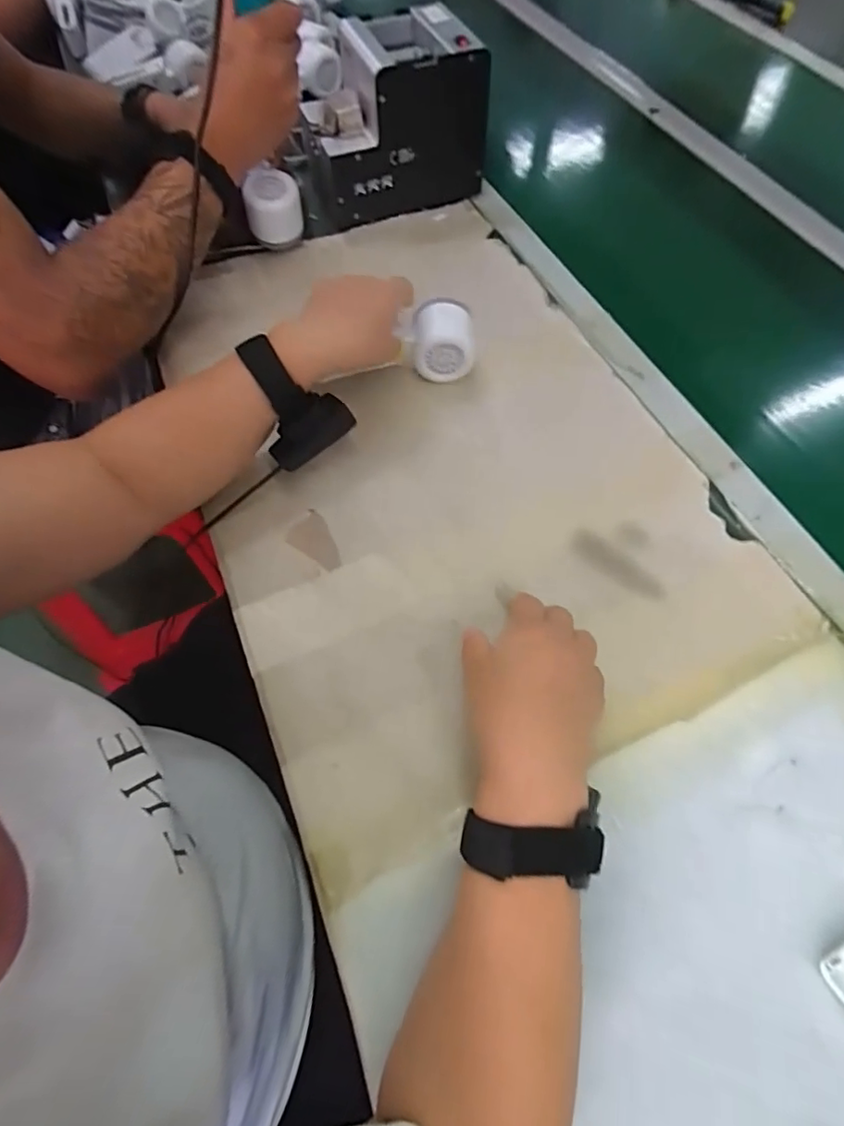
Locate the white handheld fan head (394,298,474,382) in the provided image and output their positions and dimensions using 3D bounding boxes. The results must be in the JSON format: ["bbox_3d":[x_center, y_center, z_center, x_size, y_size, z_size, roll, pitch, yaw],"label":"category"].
[{"bbox_3d":[0.018,-0.206,0.518,0.058,0.056,0.043,-2,61,3],"label":"white handheld fan head"}]

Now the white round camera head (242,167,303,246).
[{"bbox_3d":[-0.158,-0.376,0.594,0.056,0.055,0.060,-2,61,3],"label":"white round camera head"}]

